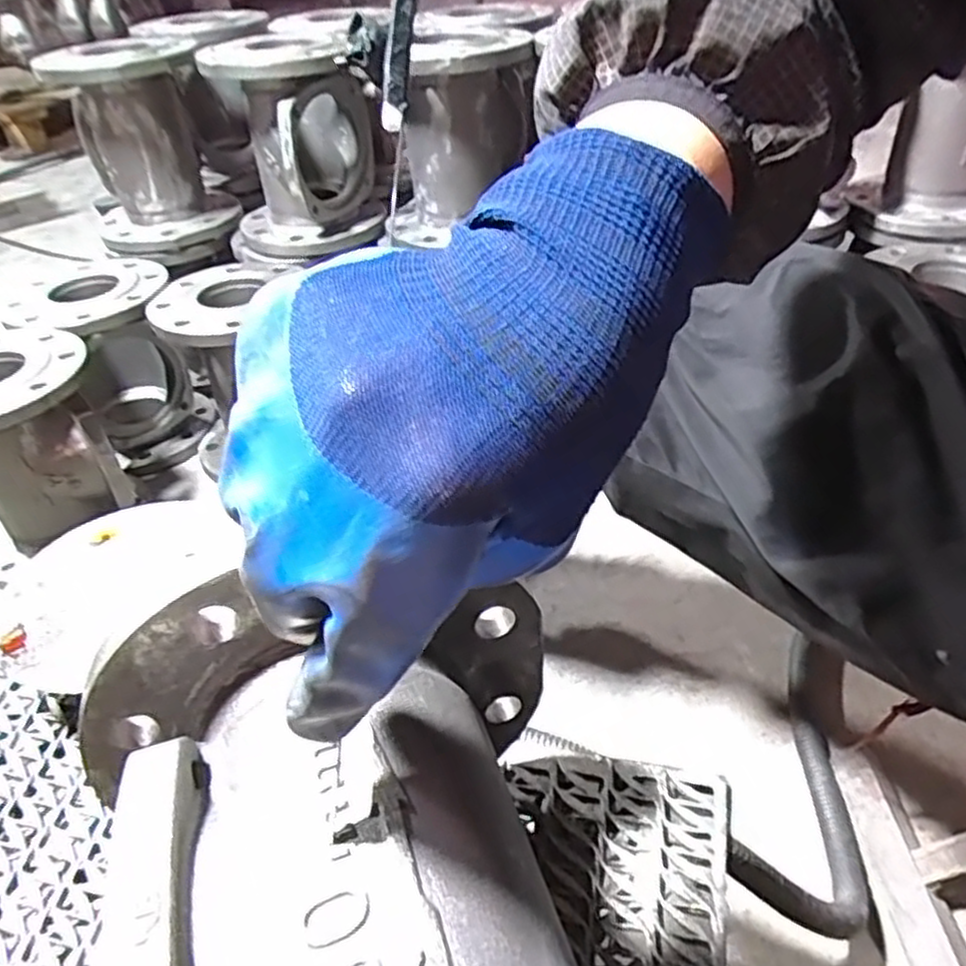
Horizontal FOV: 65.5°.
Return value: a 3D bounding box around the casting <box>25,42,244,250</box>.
[{"bbox_3d":[-0.448,-0.447,1.002,0.181,0.244,0.249,-13,39,-12],"label":"casting"}]

